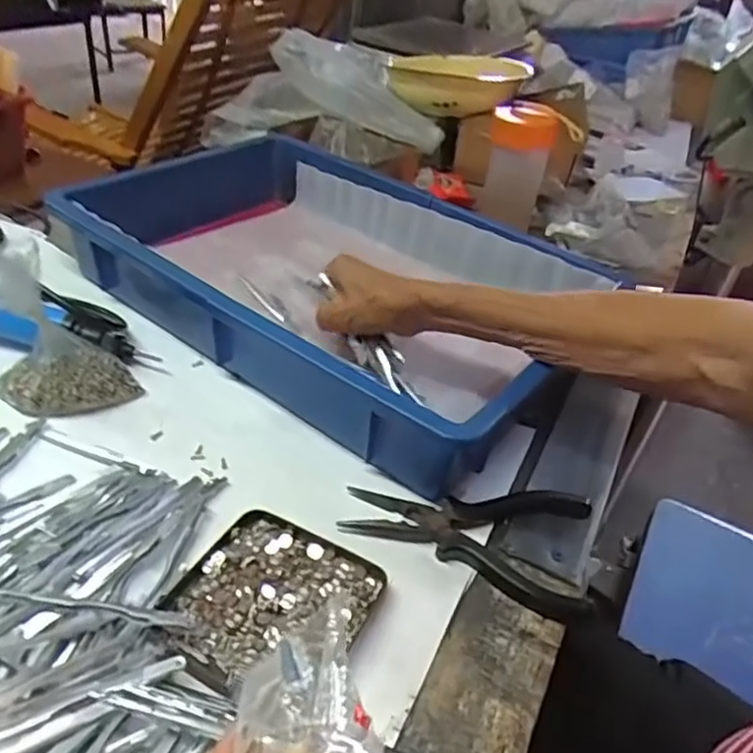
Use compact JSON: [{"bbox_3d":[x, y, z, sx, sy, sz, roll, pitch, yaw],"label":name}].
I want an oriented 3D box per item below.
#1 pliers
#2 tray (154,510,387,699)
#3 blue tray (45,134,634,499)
[{"bbox_3d":[0.058,0.091,0.402,0.147,0.018,0.078,16,37,11],"label":"pliers"},{"bbox_3d":[-0.056,0.121,0.351,0.095,0.009,0.099,22,38,19],"label":"tray"},{"bbox_3d":[-0.047,-0.097,0.598,0.463,0.081,0.305,30,41,27],"label":"blue tray"}]

